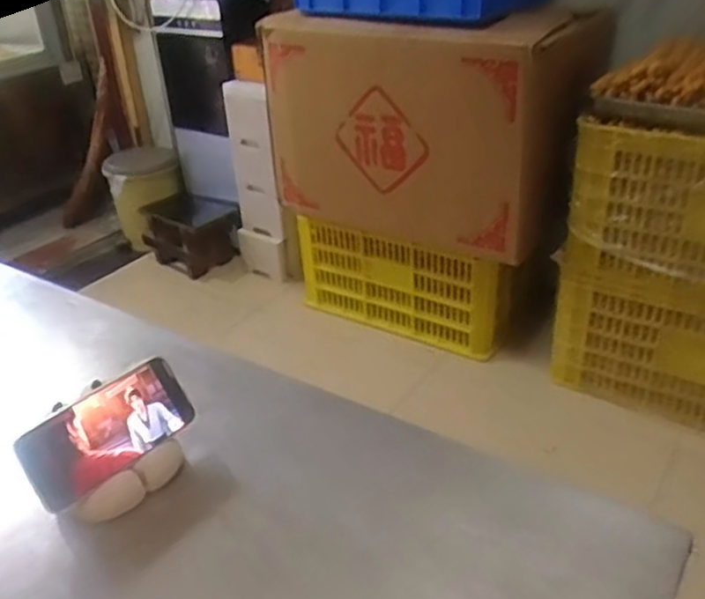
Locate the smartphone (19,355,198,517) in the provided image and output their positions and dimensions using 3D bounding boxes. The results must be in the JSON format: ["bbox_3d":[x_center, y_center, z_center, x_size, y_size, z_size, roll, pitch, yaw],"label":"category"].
[{"bbox_3d":[-0.216,0.116,0.626,0.016,0.072,0.153,-25,6,45],"label":"smartphone"}]

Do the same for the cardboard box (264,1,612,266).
[{"bbox_3d":[0.194,-0.457,1.808,0.773,0.516,0.390,17,36,28],"label":"cardboard box"}]

